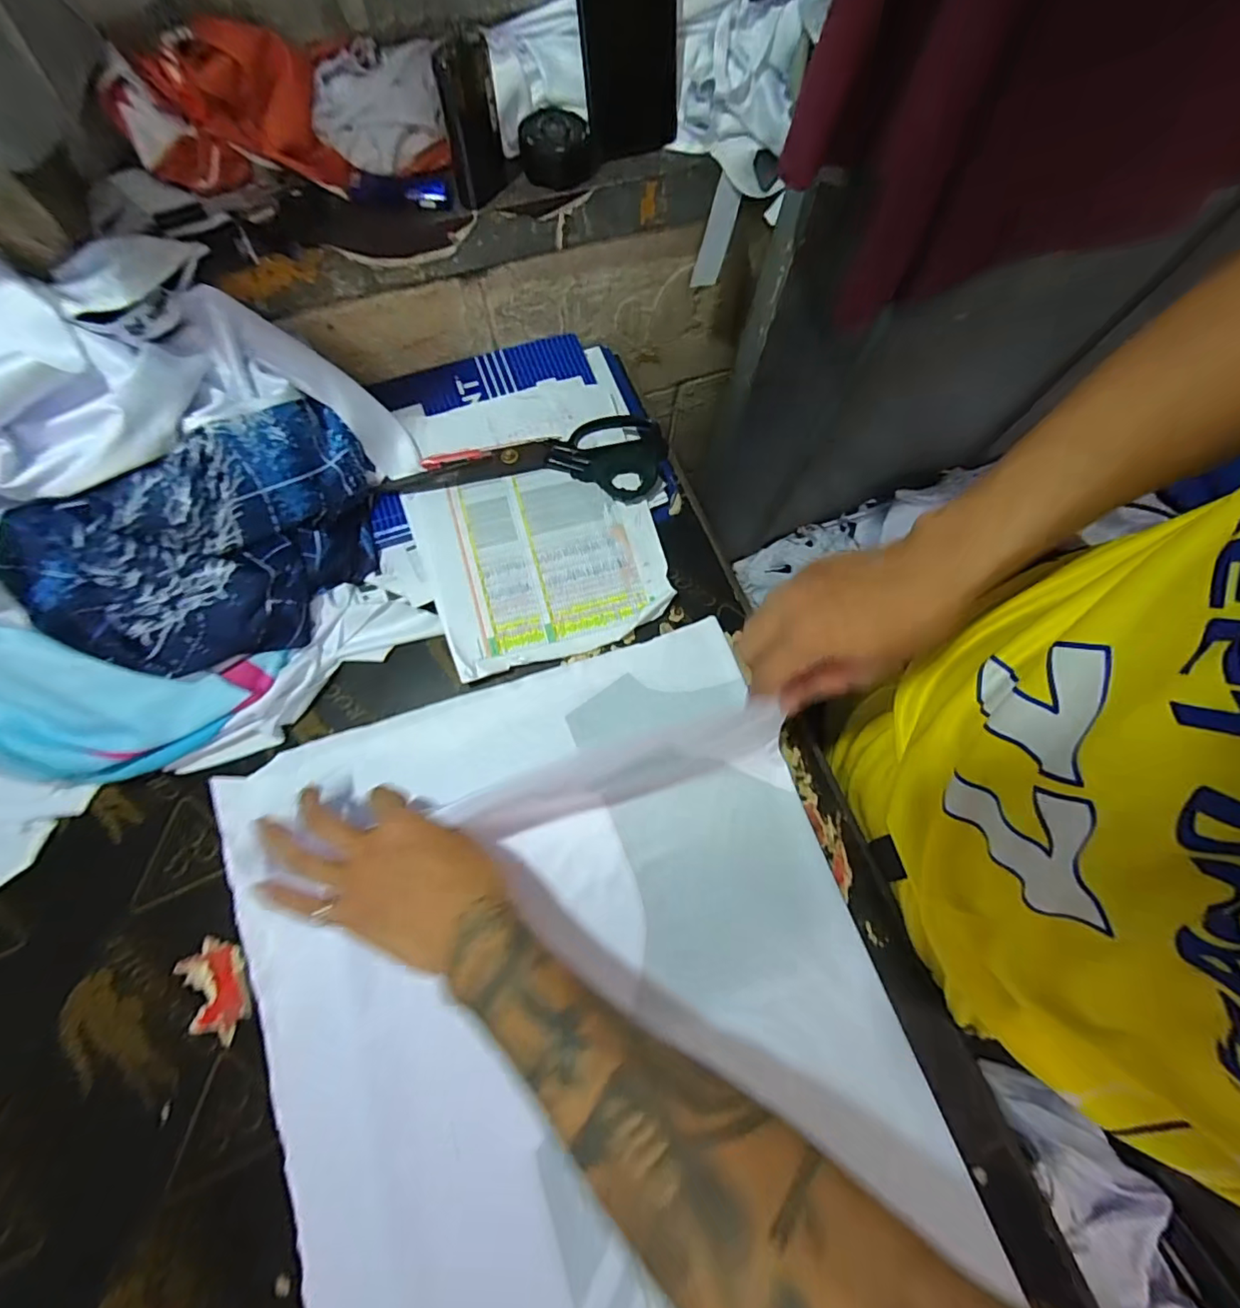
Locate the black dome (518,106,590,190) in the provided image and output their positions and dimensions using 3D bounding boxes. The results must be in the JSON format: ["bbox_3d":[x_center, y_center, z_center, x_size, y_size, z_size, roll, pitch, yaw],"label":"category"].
[{"bbox_3d":[-0.055,-0.420,0.442,0.057,0.032,0.049,-8,72,-5],"label":"black dome"}]

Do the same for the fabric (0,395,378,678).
[{"bbox_3d":[-0.310,-0.088,0.426,0.258,0.121,0.120,-40,77,-14],"label":"fabric"}]

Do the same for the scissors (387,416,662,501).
[{"bbox_3d":[-0.088,-0.195,0.531,0.273,0.014,0.089,-4,72,-3],"label":"scissors"}]

